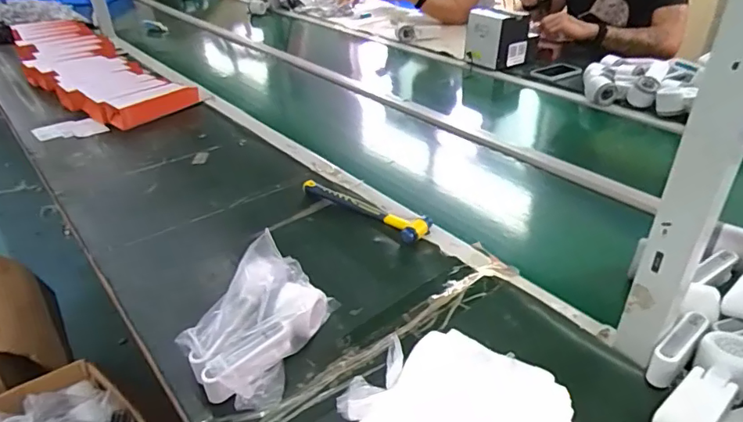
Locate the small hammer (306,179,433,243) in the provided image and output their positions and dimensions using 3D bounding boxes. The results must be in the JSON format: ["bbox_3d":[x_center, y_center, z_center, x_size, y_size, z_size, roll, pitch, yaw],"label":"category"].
[{"bbox_3d":[-0.020,-0.006,0.820,0.239,0.025,0.049,20,41,30],"label":"small hammer"}]

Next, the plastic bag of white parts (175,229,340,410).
[{"bbox_3d":[-0.131,0.128,0.583,0.108,0.089,0.172,13,38,22],"label":"plastic bag of white parts"}]

